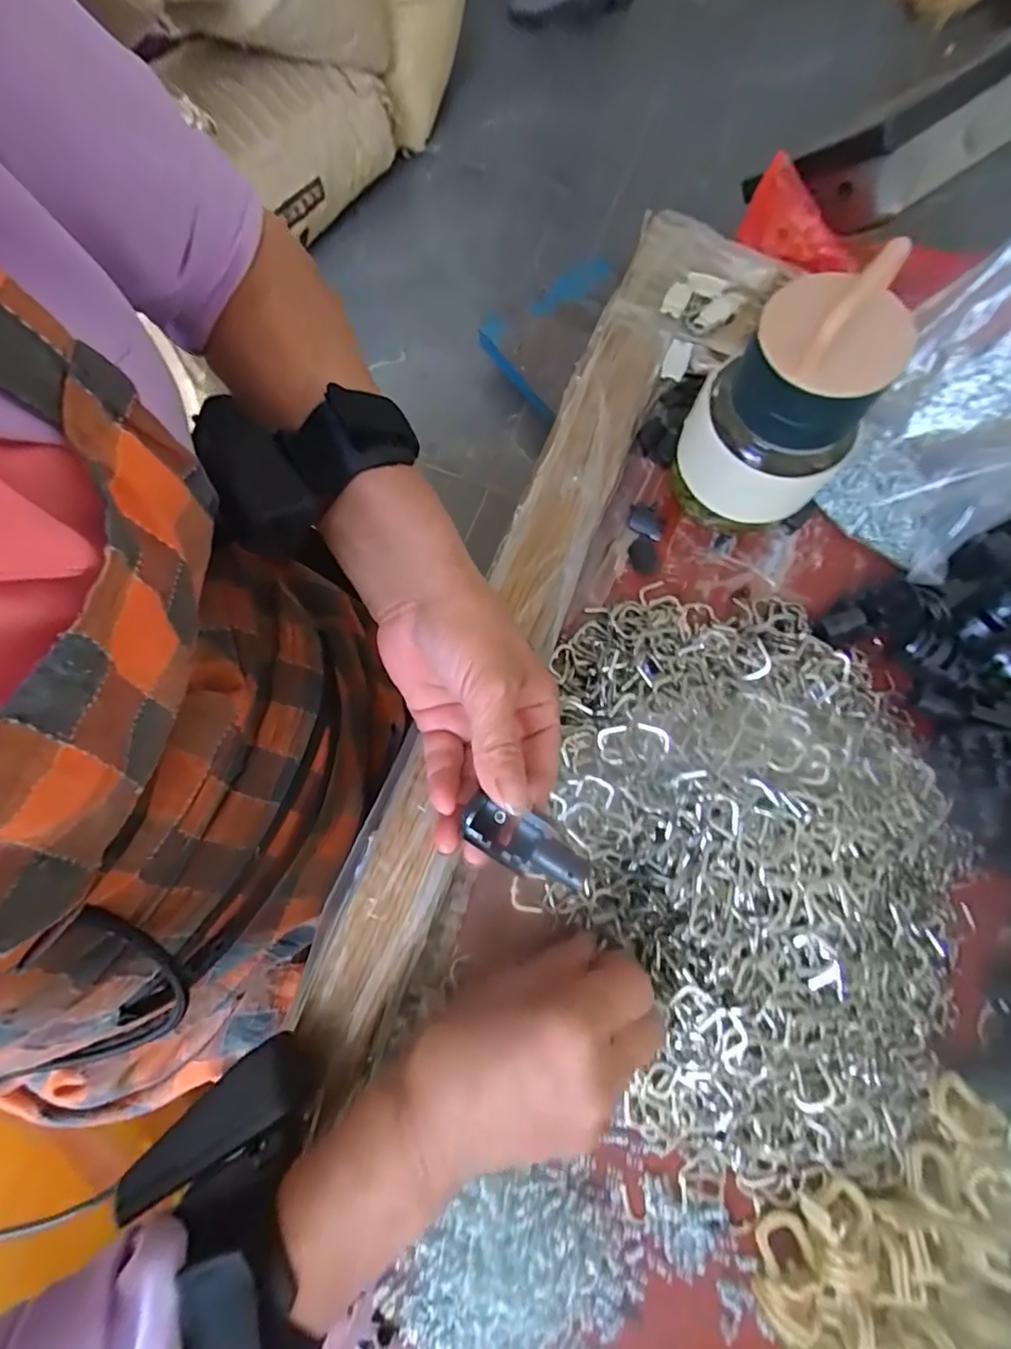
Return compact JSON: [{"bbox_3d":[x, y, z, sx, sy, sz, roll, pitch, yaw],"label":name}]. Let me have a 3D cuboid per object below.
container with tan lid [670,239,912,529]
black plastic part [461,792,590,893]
[{"bbox_3d":[0.129,-0.122,0.255,0.075,0.115,0.060,19,79,4],"label":"container with tan lid"},{"bbox_3d":[0.008,0.069,0.217,0.052,0.020,0.021,22,79,18],"label":"black plastic part"}]

